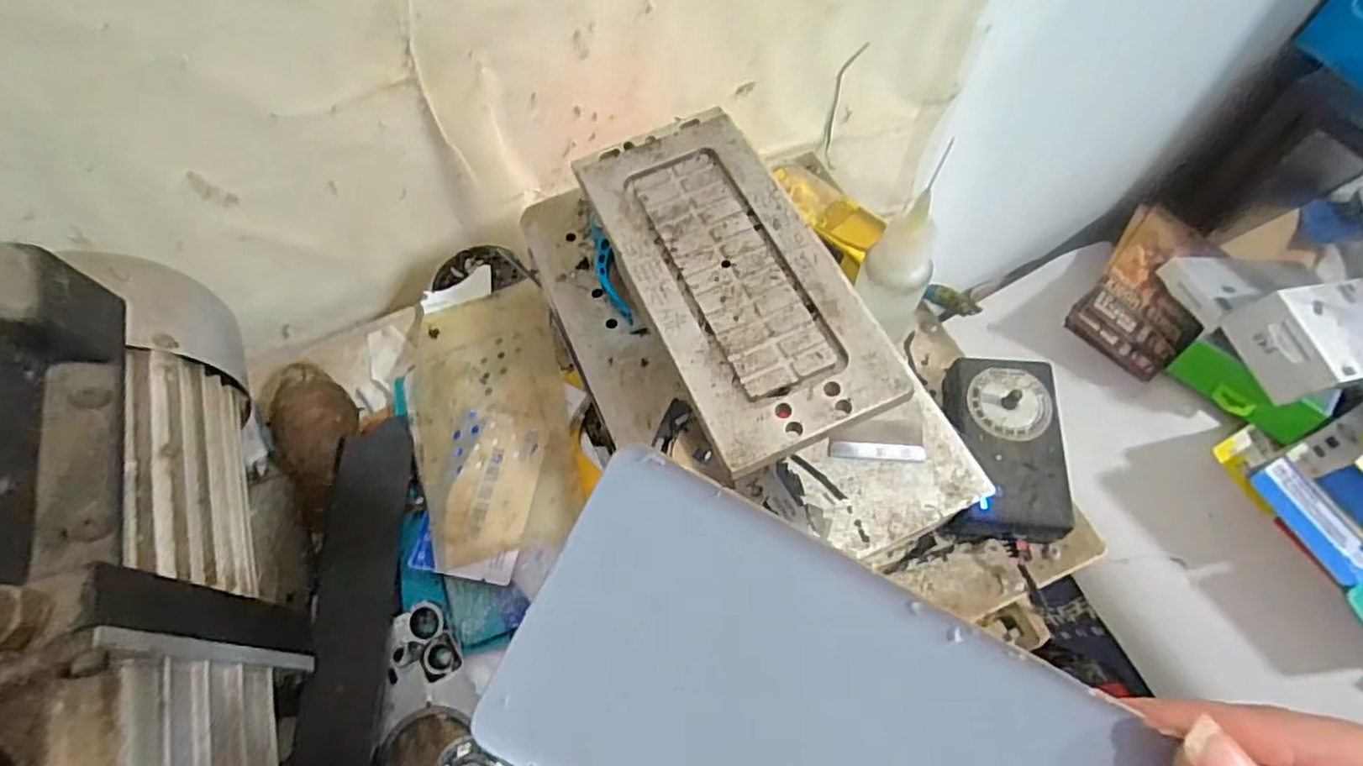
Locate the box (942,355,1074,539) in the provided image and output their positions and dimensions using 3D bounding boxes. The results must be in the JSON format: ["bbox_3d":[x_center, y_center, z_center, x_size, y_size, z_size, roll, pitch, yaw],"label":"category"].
[{"bbox_3d":[0.163,0.034,0.341,0.053,0.033,0.089,4,62,5],"label":"box"}]

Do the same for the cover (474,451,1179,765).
[{"bbox_3d":[0.039,0.082,0.143,0.157,0.006,0.073,28,87,0],"label":"cover"}]

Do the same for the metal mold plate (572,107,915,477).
[{"bbox_3d":[0.017,-0.048,0.269,0.075,0.006,0.164,-22,63,-9],"label":"metal mold plate"}]

